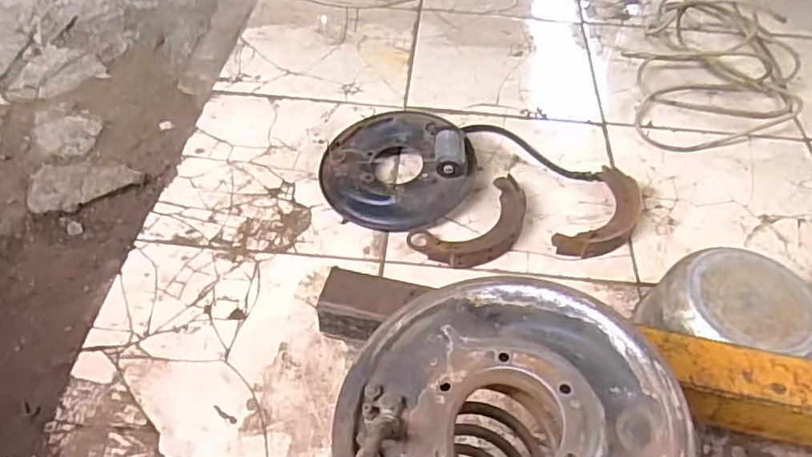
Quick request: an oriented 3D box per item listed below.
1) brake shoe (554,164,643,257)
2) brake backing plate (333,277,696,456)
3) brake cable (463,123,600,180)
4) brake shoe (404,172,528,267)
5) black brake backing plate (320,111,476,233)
[{"bbox_3d":[0.342,-0.022,1.032,0.101,0.030,0.220,29,55,21],"label":"brake shoe"},{"bbox_3d":[0.079,0.146,0.480,0.242,0.053,0.263,1,50,-1],"label":"brake backing plate"},{"bbox_3d":[0.240,-0.147,1.154,0.277,0.013,0.052,26,54,19],"label":"brake cable"},{"bbox_3d":[0.124,-0.003,1.004,0.225,0.027,0.117,-31,58,-24],"label":"brake shoe"},{"bbox_3d":[-0.019,-0.111,1.060,0.265,0.085,0.242,1,50,-1],"label":"black brake backing plate"}]

